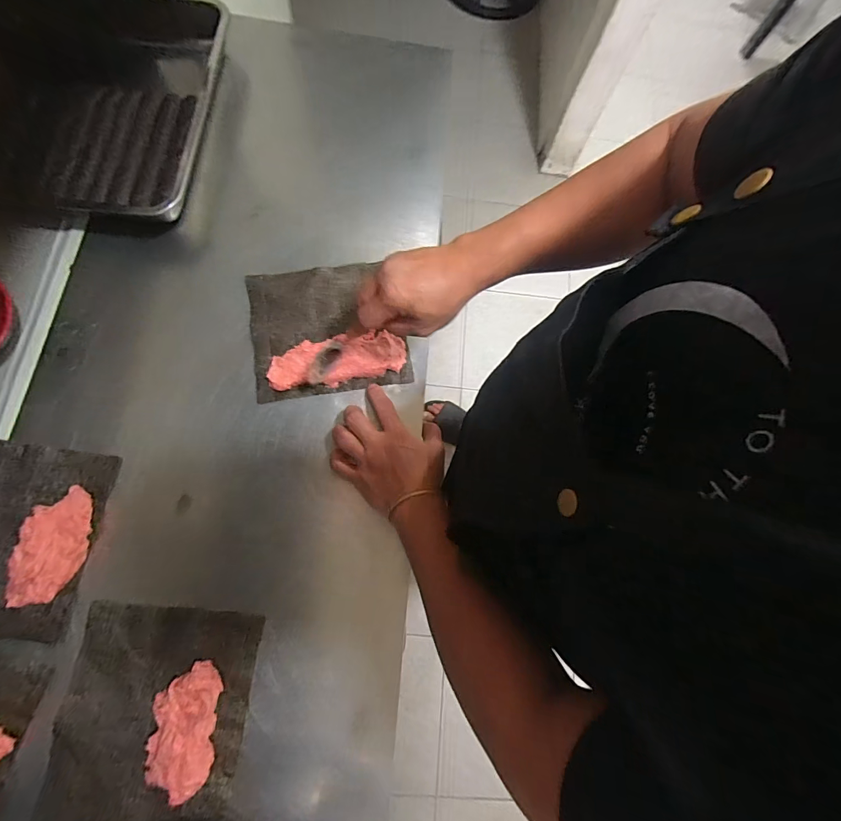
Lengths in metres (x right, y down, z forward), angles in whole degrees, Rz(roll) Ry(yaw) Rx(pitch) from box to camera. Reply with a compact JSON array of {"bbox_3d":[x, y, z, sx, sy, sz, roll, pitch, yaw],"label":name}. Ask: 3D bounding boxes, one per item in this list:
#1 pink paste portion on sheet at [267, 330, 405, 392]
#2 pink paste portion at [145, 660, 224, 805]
[{"bbox_3d":[-0.107,-0.067,0.511,0.173,0.017,0.061,-8,77,-7],"label":"pink paste portion on sheet"},{"bbox_3d":[-0.240,0.320,0.399,0.062,0.034,0.109,1,76,-4],"label":"pink paste portion"}]

